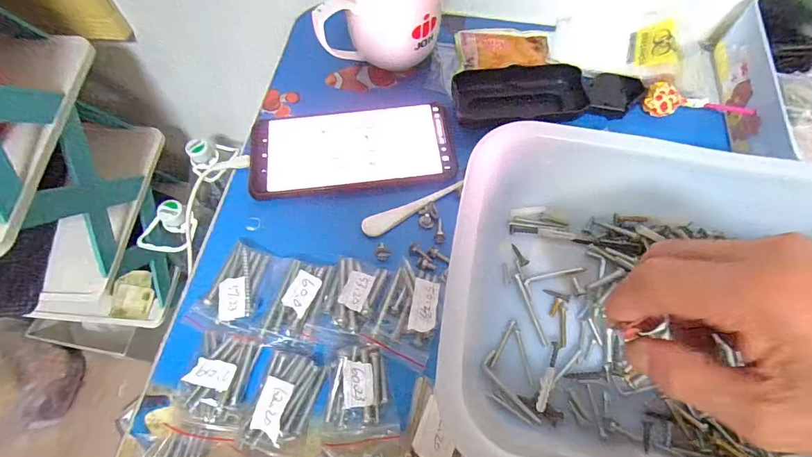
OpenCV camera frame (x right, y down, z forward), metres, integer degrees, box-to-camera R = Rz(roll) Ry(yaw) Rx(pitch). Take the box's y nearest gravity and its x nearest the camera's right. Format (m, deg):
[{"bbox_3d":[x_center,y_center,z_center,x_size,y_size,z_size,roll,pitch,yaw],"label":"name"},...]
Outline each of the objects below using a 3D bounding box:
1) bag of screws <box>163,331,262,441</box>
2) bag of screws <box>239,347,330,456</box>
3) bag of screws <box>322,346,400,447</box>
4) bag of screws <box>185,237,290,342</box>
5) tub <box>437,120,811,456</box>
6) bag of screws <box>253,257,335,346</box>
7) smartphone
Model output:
[{"bbox_3d":[-0.123,0.098,0.256,0.050,0.009,0.060,8,67,4],"label":"bag of screws"},{"bbox_3d":[-0.078,0.109,0.248,0.041,0.013,0.062,15,68,7],"label":"bag of screws"},{"bbox_3d":[-0.030,0.104,0.254,0.045,0.008,0.056,-7,67,-2],"label":"bag of screws"},{"bbox_3d":[-0.114,0.041,0.281,0.050,0.011,0.064,18,68,8],"label":"bag of screws"},{"bbox_3d":[0.167,0.047,0.249,0.273,0.061,0.231,10,67,5],"label":"tub"},{"bbox_3d":[-0.079,0.049,0.282,0.048,0.009,0.061,4,67,2],"label":"bag of screws"},{"bbox_3d":[-0.044,-0.066,0.334,0.163,0.012,0.080,-6,67,-2],"label":"smartphone"}]

